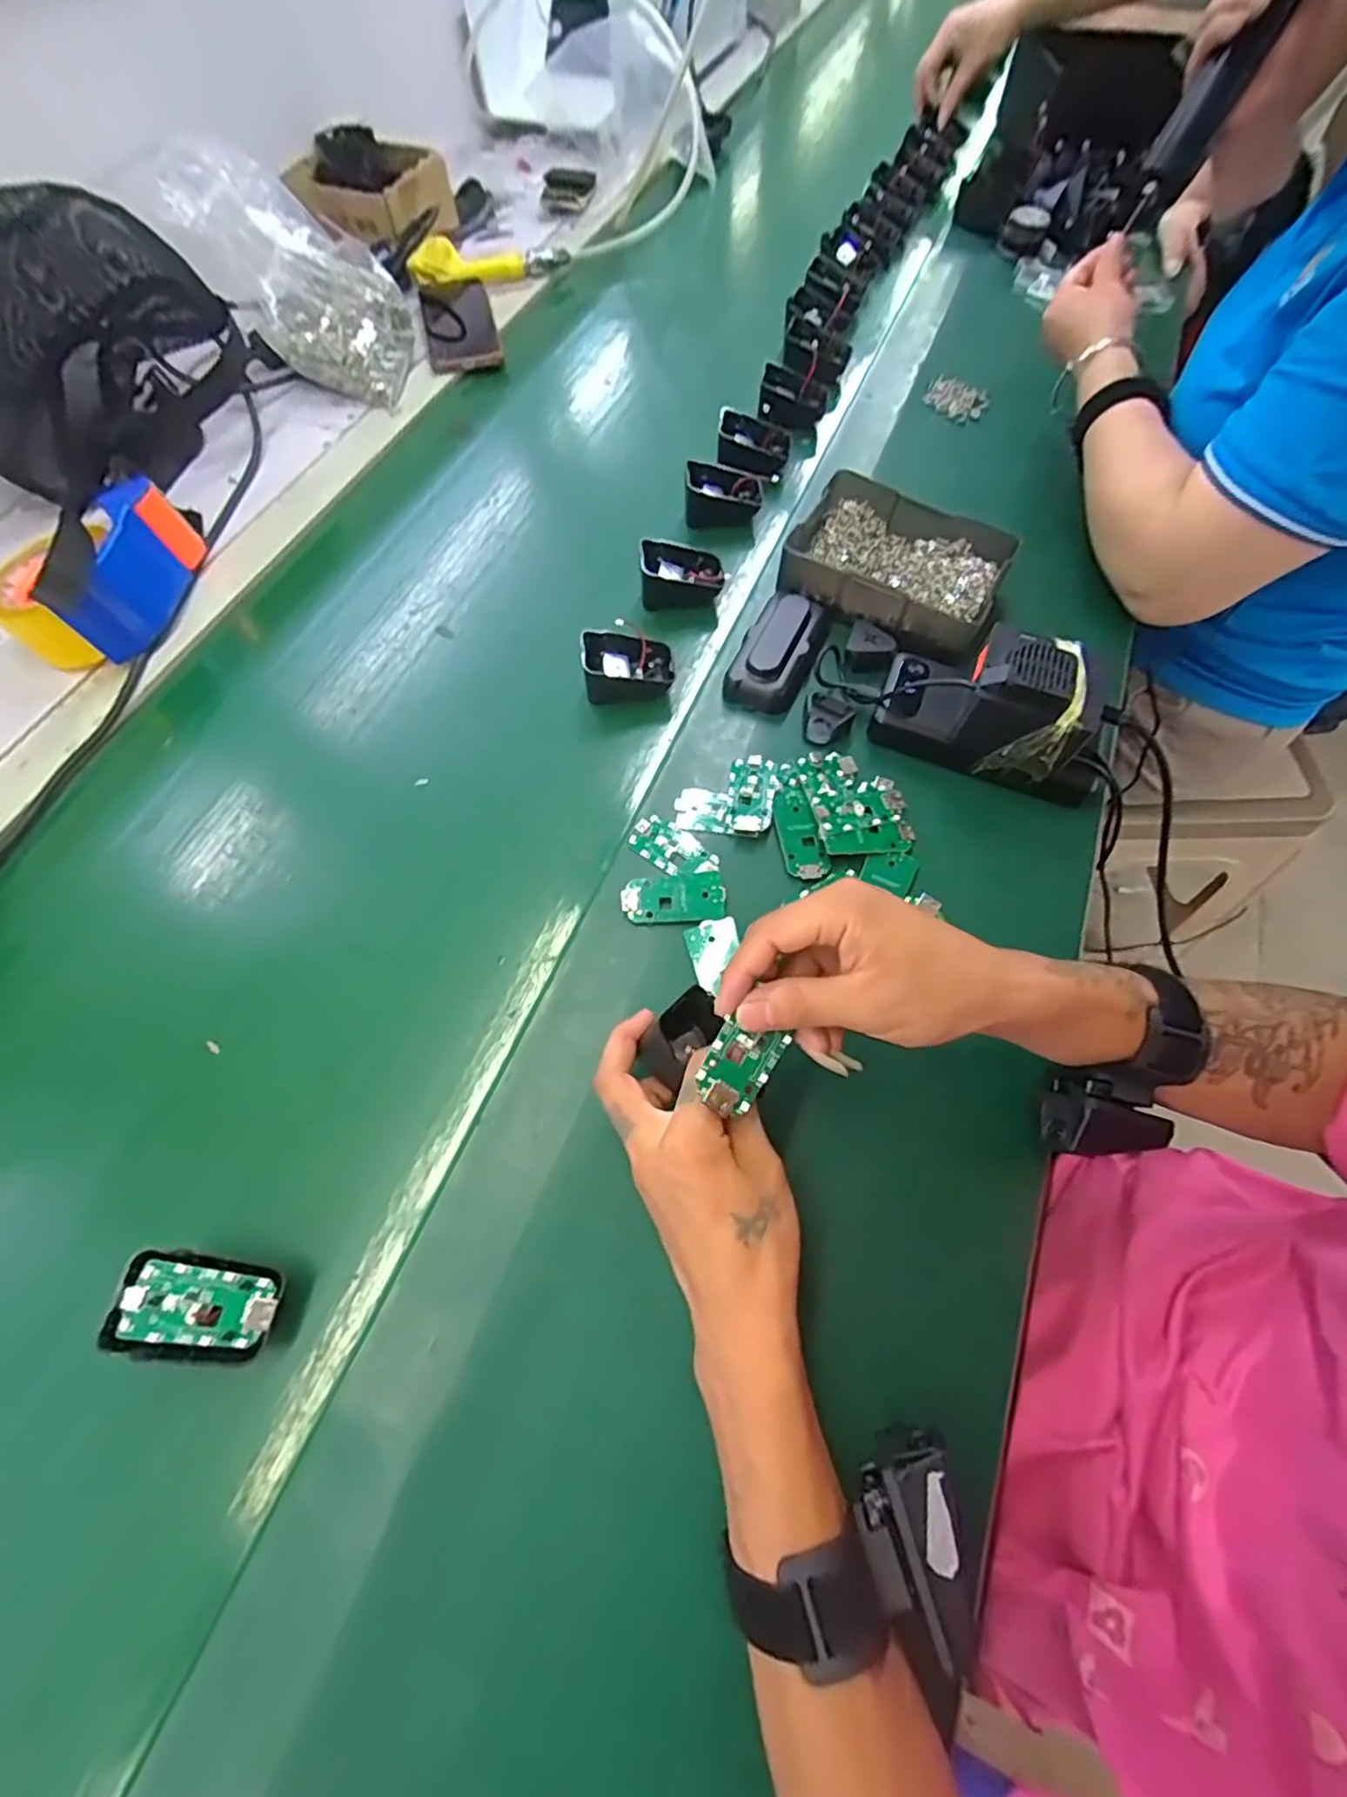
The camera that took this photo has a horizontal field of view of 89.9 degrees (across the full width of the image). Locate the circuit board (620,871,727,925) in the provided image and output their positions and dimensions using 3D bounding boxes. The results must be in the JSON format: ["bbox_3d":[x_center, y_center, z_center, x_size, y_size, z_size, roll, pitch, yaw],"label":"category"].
[{"bbox_3d":[0.000,0.001,0.425,0.063,0.005,0.033,-6,63,-1],"label":"circuit board"}]

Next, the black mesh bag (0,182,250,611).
[{"bbox_3d":[-0.535,-0.484,0.599,0.116,0.170,0.231,25,67,14],"label":"black mesh bag"}]

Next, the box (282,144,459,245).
[{"bbox_3d":[-0.351,-0.814,0.798,0.158,0.075,0.132,26,67,13],"label":"box"}]

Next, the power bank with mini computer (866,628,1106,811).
[{"bbox_3d":[0.222,-0.135,0.456,0.152,0.076,0.075,22,66,13],"label":"power bank with mini computer"}]

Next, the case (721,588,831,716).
[{"bbox_3d":[0.080,-0.193,0.512,0.054,0.027,0.111,19,65,12],"label":"case"}]

